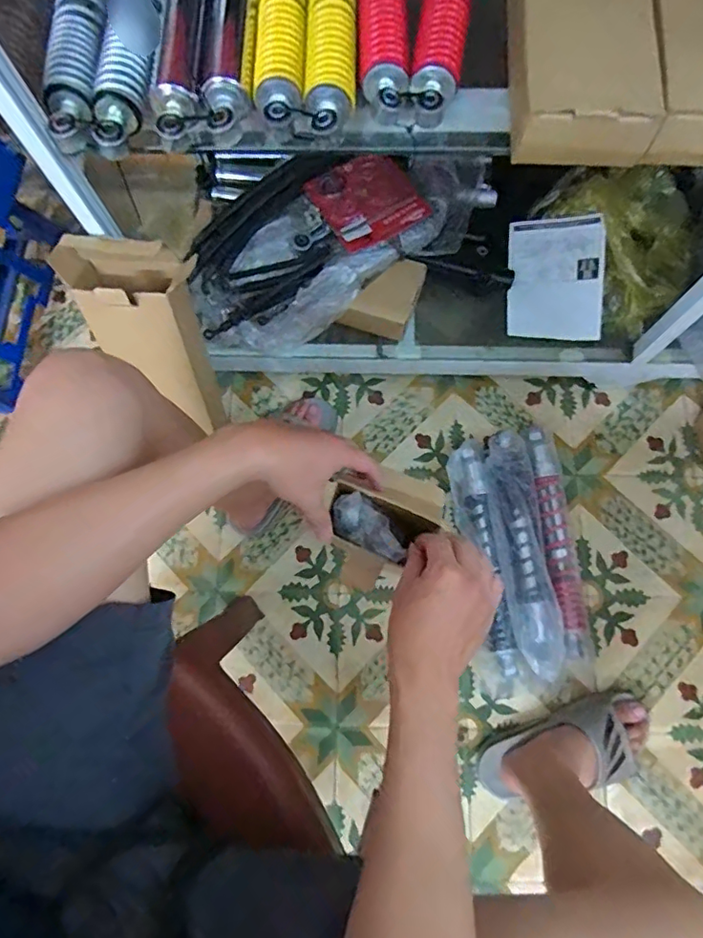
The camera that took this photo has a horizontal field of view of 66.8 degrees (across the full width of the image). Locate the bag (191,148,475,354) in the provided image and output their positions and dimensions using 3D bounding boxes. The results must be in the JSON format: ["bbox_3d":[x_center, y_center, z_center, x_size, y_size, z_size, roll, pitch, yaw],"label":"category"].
[{"bbox_3d":[-0.031,-0.375,0.842,0.487,0.096,0.237,-32,77,-8],"label":"bag"}]

